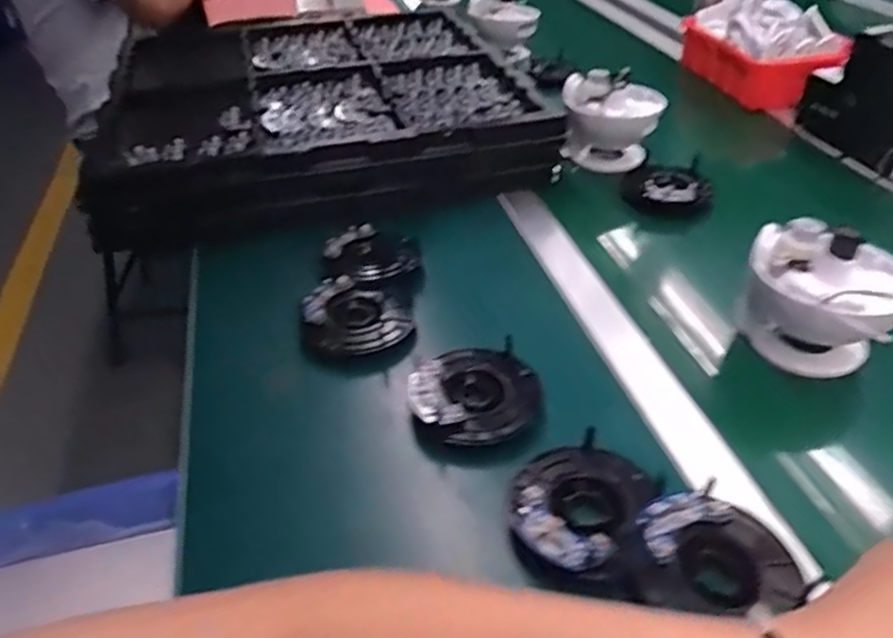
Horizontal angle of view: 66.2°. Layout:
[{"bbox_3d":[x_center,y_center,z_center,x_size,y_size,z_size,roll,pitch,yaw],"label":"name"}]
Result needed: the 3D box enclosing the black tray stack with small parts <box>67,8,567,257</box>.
[{"bbox_3d":[-0.179,-0.292,0.942,0.538,0.107,0.516,-9,39,-10],"label":"black tray stack with small parts"}]

